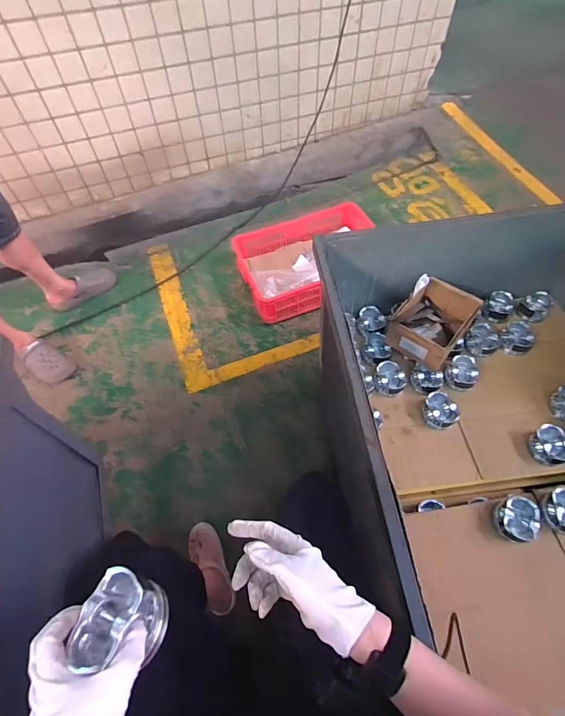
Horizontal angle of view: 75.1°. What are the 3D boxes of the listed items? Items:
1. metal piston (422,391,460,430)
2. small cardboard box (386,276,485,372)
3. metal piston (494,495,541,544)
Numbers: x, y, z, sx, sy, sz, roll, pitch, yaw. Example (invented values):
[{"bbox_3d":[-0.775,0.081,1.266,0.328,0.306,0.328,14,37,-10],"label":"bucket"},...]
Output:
[{"bbox_3d":[0.385,0.133,0.907,0.069,0.053,0.086,-30,62,-17],"label":"metal piston"},{"bbox_3d":[0.389,-0.096,0.960,0.161,0.102,0.199,35,64,21],"label":"small cardboard box"},{"bbox_3d":[0.481,0.329,0.752,0.087,0.050,0.082,-37,51,-14],"label":"metal piston"}]

